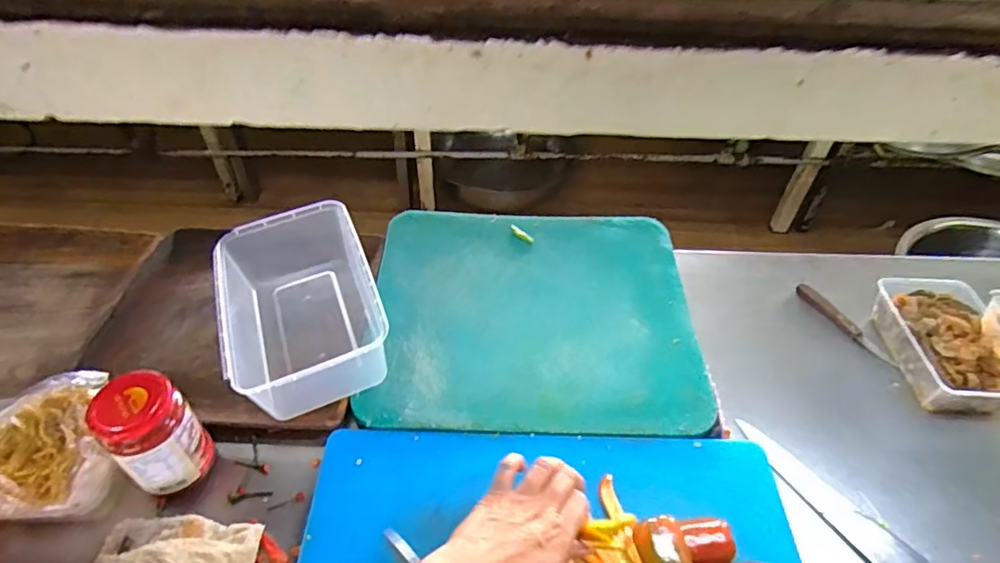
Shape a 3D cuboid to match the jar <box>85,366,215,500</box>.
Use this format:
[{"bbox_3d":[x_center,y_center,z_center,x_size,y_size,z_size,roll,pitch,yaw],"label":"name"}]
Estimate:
[{"bbox_3d":[-0.318,0.141,0.521,0.068,0.108,0.068,0,47,0],"label":"jar"}]

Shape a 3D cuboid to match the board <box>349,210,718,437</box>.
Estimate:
[{"bbox_3d":[0.041,0.032,0.705,0.381,0.018,0.340,1,47,0],"label":"board"}]

